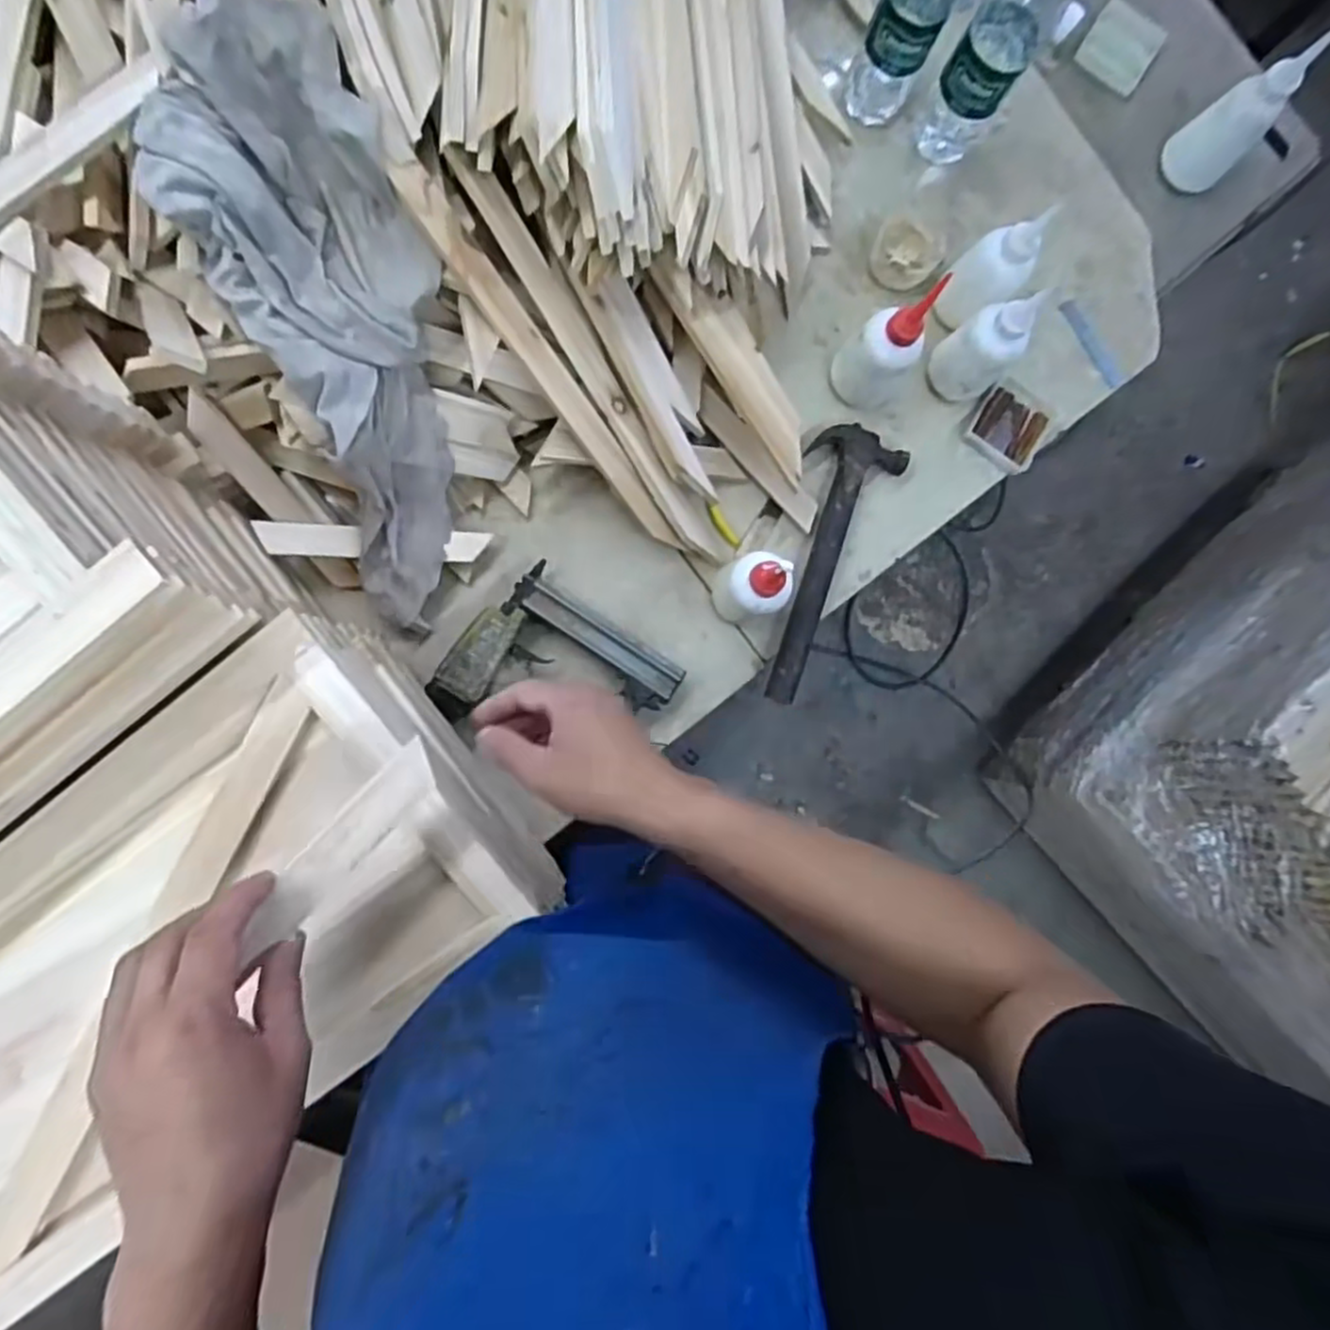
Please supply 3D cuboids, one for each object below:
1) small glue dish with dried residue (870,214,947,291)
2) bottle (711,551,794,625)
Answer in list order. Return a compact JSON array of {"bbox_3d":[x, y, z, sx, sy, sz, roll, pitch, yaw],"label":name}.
[{"bbox_3d":[0.237,-0.405,0.724,0.064,0.030,0.080,41,85,-4],"label":"small glue dish with dried residue"},{"bbox_3d":[0.077,-0.069,0.651,0.050,0.144,0.052,0,89,-7],"label":"bottle"}]

